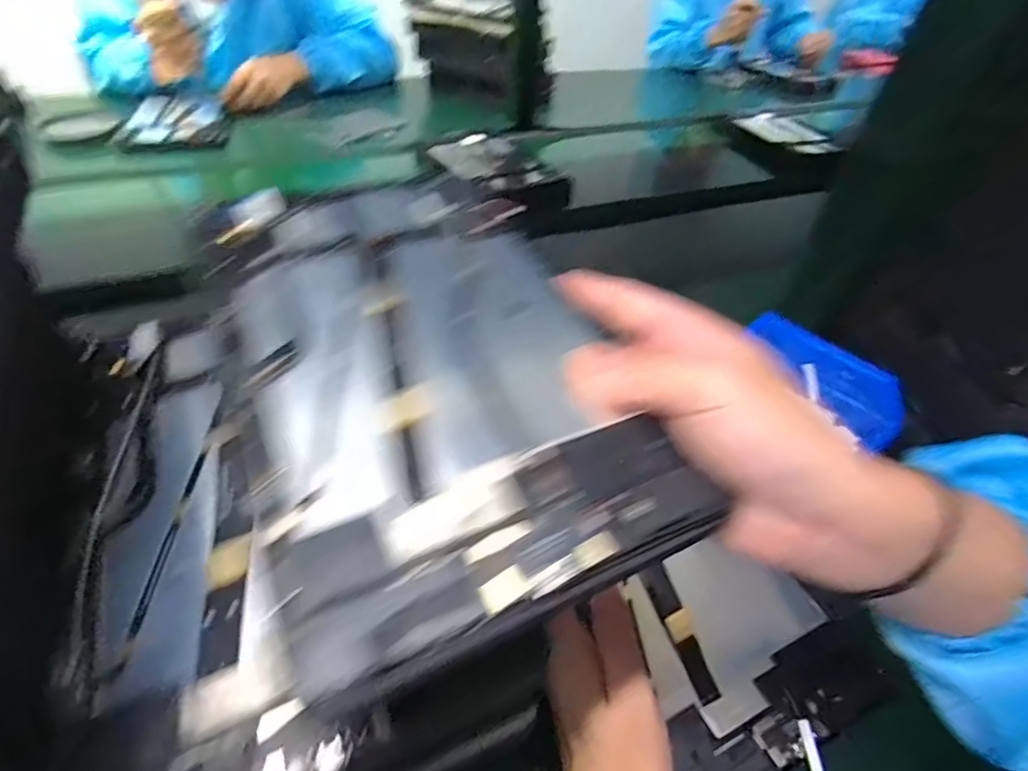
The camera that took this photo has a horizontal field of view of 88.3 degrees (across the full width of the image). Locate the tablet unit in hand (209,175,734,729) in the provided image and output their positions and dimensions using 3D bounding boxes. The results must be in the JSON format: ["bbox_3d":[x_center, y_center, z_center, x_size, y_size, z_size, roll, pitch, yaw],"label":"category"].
[{"bbox_3d":[-0.038,-0.015,0.219,0.142,0.012,0.227,-18,53,-22],"label":"tablet unit in hand"}]

